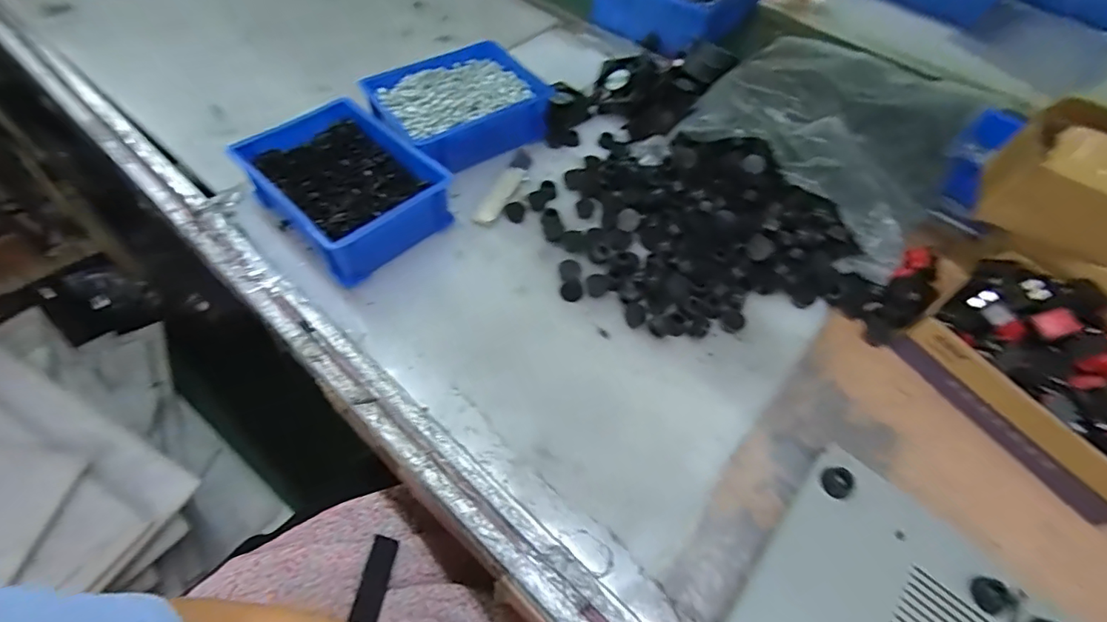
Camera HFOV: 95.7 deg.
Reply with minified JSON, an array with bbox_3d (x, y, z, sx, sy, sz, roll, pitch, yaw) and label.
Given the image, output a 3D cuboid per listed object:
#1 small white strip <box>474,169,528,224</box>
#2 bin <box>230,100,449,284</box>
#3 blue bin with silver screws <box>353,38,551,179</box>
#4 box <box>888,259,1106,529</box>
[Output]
[{"bbox_3d":[-0.062,-0.140,0.598,0.029,0.006,0.100,21,57,10],"label":"small white strip"},{"bbox_3d":[-0.220,-0.136,0.545,0.189,0.070,0.149,40,62,21],"label":"bin"},{"bbox_3d":[-0.117,-0.262,0.644,0.211,0.060,0.159,-34,64,-24],"label":"blue bin with silver screws"},{"bbox_3d":[0.451,0.050,0.450,0.150,0.084,0.212,-31,63,-22],"label":"box"}]

